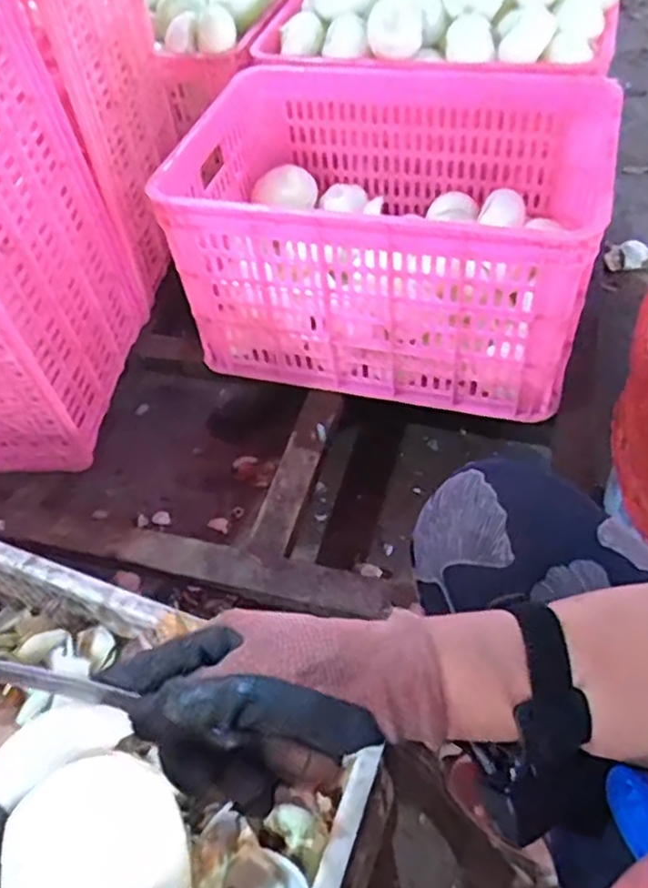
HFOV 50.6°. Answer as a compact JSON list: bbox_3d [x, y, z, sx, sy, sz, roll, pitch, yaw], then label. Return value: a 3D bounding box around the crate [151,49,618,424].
[{"bbox_3d":[0.109,-0.305,0.990,0.530,0.310,0.446,13,52,16],"label":"crate"}]

